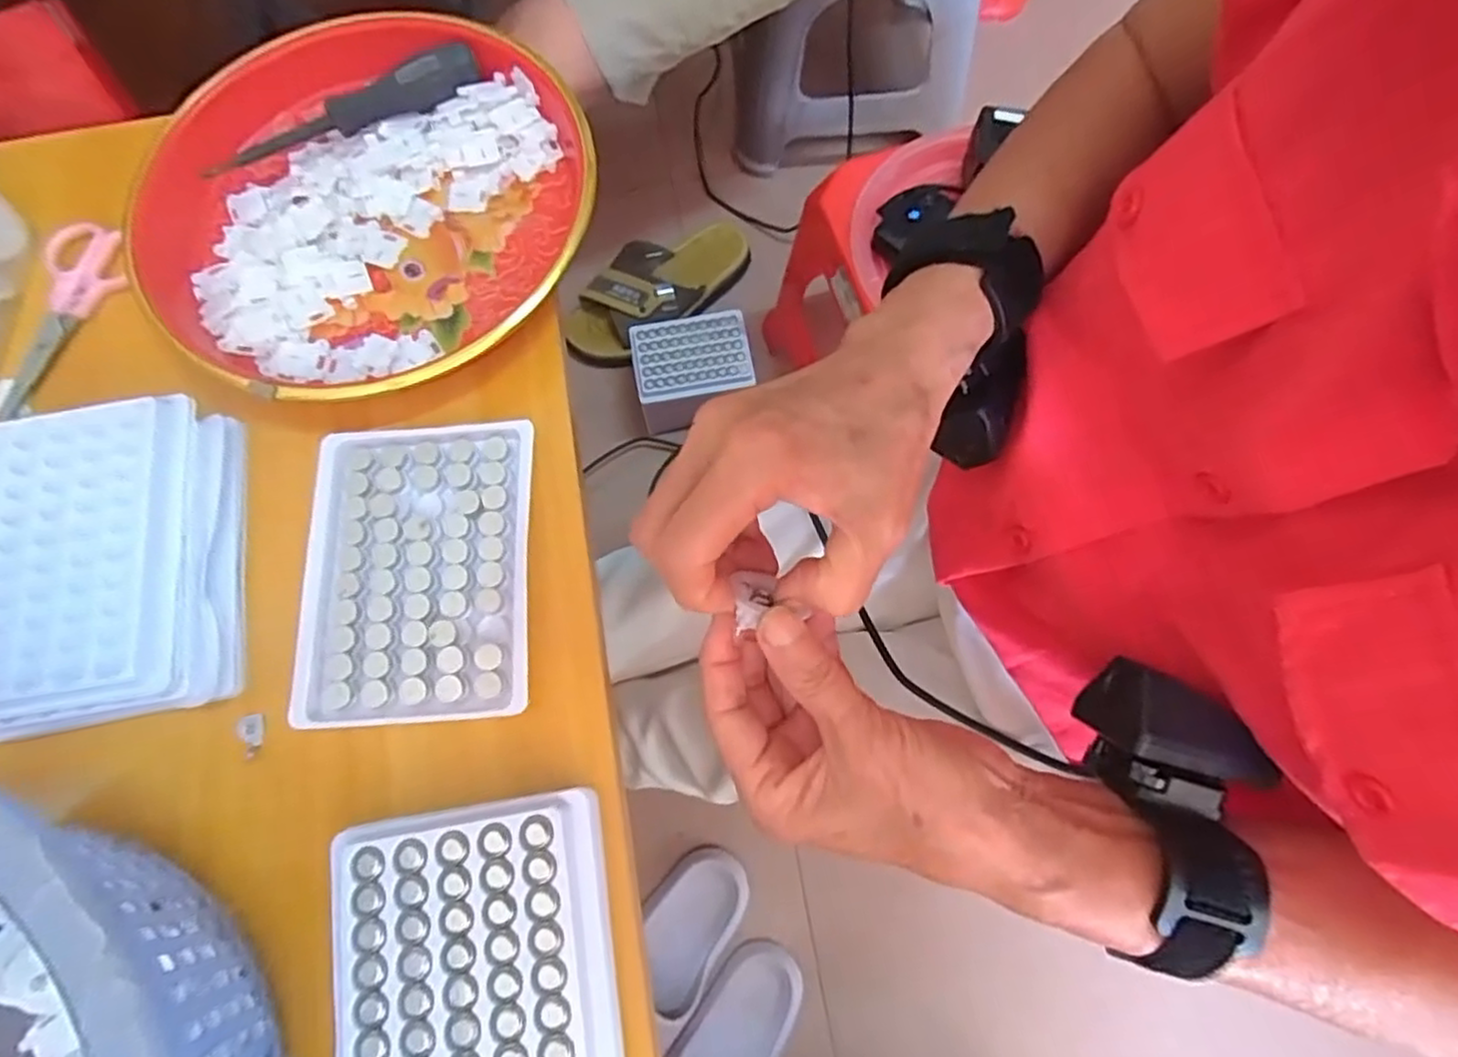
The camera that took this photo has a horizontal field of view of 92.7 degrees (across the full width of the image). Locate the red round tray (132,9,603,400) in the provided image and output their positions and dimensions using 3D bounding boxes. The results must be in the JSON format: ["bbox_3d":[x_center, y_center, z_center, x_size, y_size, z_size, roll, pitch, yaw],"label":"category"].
[{"bbox_3d":[-0.186,-0.162,0.346,0.217,0.027,0.217,0,74,0],"label":"red round tray"}]

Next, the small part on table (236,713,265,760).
[{"bbox_3d":[-0.199,0.086,0.289,0.010,0.004,0.018,-4,74,-1],"label":"small part on table"}]

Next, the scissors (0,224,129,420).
[{"bbox_3d":[-0.327,-0.104,0.342,0.039,0.008,0.105,4,74,2],"label":"scissors"}]

